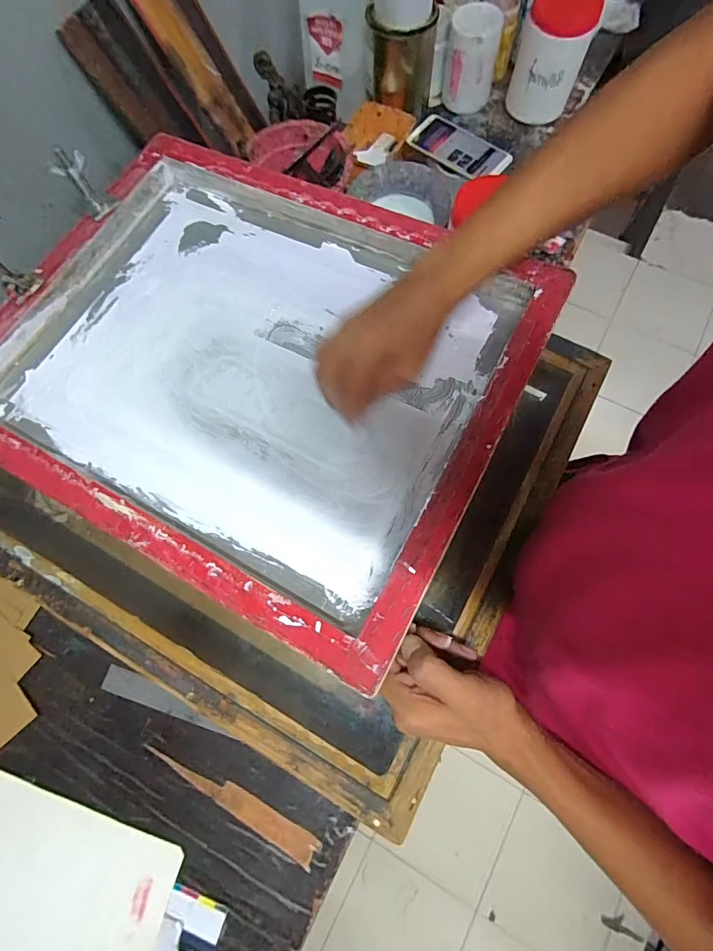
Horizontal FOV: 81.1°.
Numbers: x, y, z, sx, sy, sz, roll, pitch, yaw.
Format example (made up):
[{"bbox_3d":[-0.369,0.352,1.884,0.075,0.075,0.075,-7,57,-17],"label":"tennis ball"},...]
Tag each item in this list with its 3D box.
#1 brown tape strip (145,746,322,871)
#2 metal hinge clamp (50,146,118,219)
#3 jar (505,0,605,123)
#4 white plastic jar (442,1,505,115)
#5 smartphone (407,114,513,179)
[{"bbox_3d":[-0.141,0.368,0.477,0.216,0.004,0.028,30,71,7],"label":"brown tape strip"},{"bbox_3d":[-0.293,-0.313,0.450,0.033,0.028,0.069,-41,114,-9],"label":"metal hinge clamp"},{"bbox_3d":[0.315,-0.679,0.684,0.101,0.152,0.082,17,75,6],"label":"jar"},{"bbox_3d":[0.192,-0.697,0.701,0.083,0.117,0.069,8,75,4],"label":"white plastic jar"},{"bbox_3d":[0.163,-0.519,0.661,0.159,0.016,0.081,43,80,12],"label":"smartphone"}]

